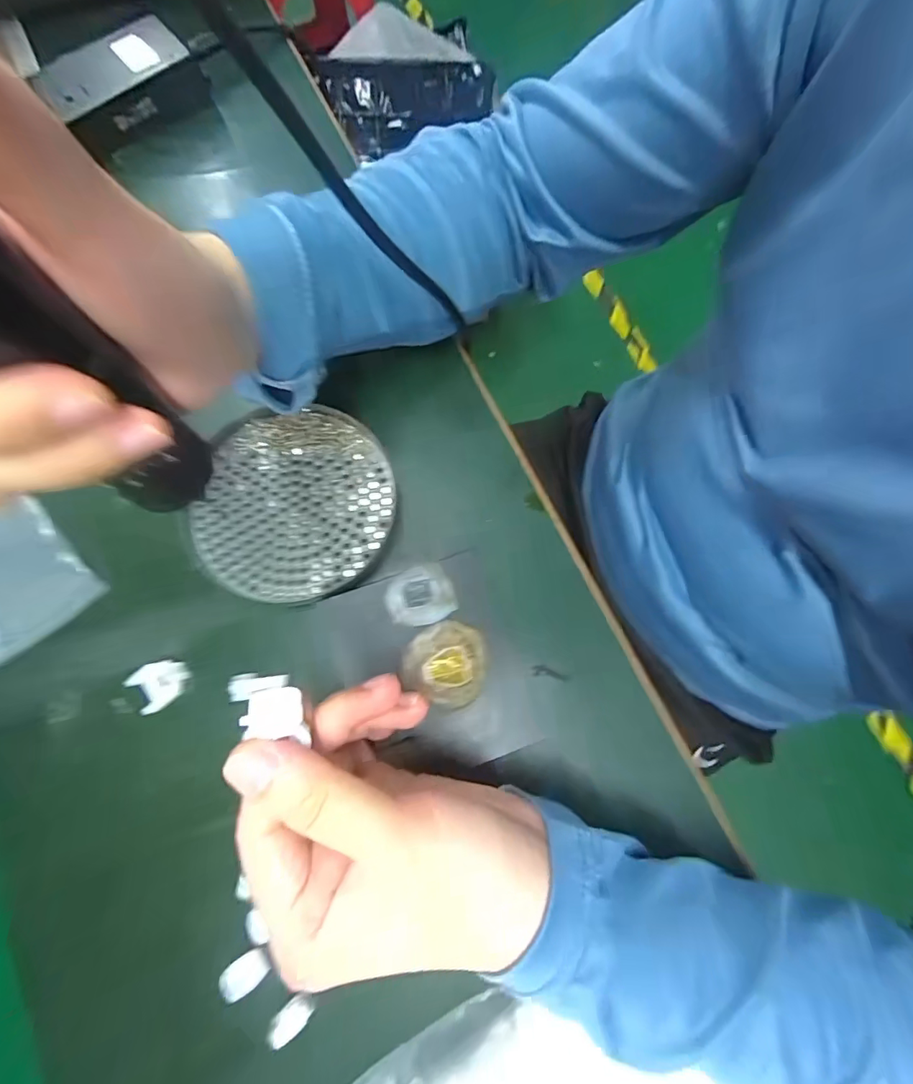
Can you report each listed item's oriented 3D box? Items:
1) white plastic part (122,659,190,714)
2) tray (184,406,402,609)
[{"bbox_3d":[-0.158,0.075,0.250,0.027,0.004,0.024,-37,80,-9],"label":"white plastic part"},{"bbox_3d":[-0.093,-0.022,0.270,0.110,0.012,0.108,0,76,-1],"label":"tray"}]

